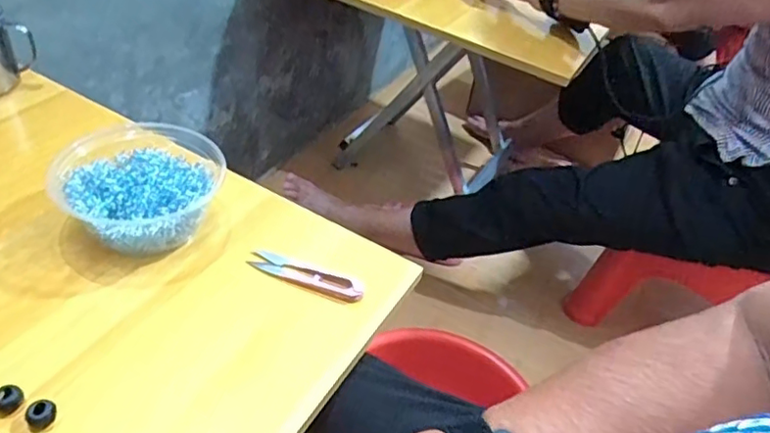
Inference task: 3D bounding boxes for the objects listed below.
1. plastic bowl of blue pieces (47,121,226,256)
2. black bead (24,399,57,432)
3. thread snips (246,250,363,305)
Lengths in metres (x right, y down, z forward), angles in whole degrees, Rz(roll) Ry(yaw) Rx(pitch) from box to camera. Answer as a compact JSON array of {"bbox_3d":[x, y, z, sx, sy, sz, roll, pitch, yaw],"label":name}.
[{"bbox_3d":[-0.203,-0.029,0.513,0.118,0.059,0.119,3,38,-3],"label":"plastic bowl of blue pieces"},{"bbox_3d":[-0.224,0.128,0.392,0.018,0.012,0.017,-22,46,-31],"label":"black bead"},{"bbox_3d":[-0.067,0.051,0.514,0.101,0.011,0.022,18,40,16],"label":"thread snips"}]

